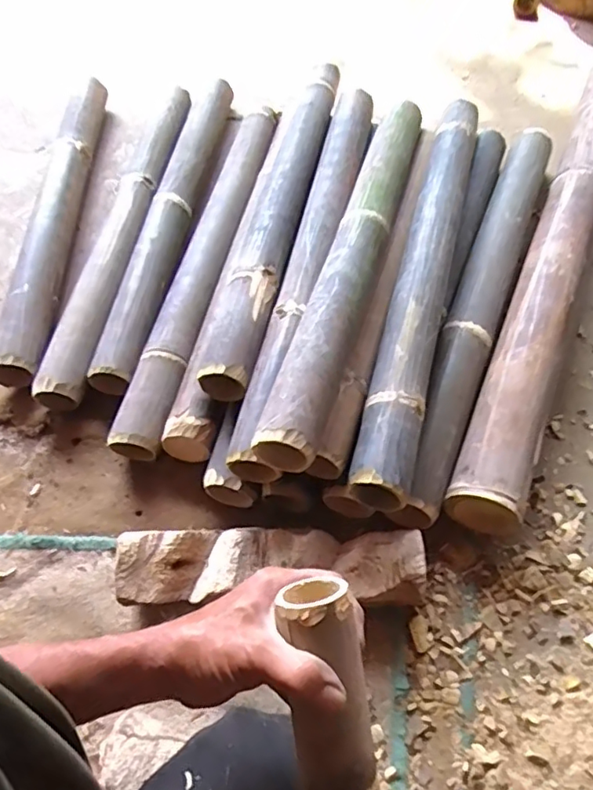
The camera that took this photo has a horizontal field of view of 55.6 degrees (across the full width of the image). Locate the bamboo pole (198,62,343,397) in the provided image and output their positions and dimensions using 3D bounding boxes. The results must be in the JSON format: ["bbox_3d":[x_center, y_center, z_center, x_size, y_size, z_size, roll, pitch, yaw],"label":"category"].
[{"bbox_3d":[-0.019,-0.270,0.791,0.067,0.061,0.640,8,59,9],"label":"bamboo pole"}]

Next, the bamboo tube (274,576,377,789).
[{"bbox_3d":[0.028,0.254,0.381,0.054,0.046,0.242,-7,88,0],"label":"bamboo tube"}]

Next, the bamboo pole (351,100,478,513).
[{"bbox_3d":[0.162,-0.159,0.698,0.062,0.066,0.634,12,60,12],"label":"bamboo pole"}]

